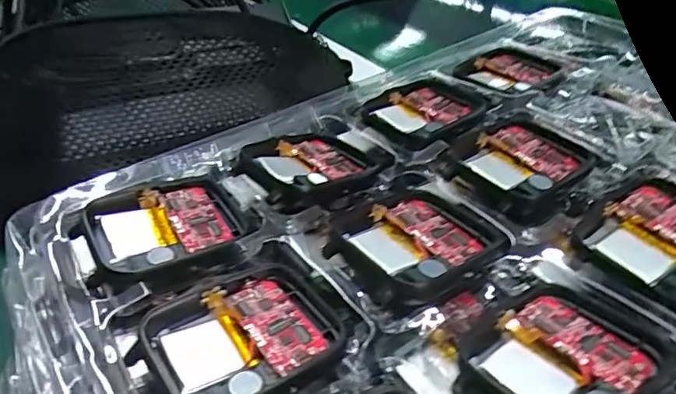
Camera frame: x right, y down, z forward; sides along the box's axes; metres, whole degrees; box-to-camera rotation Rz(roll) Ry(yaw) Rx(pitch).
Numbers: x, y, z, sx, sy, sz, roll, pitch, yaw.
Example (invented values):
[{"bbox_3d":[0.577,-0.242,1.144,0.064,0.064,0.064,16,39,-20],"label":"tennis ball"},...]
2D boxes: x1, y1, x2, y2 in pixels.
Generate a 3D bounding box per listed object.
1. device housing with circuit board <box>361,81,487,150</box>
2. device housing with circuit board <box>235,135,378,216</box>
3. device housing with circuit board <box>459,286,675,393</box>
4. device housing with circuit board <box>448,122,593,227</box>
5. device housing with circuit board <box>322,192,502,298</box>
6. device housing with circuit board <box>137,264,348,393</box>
[{"bbox_3d":[0.037,-0.036,0.211,0.050,0.008,0.037,-24,45,-29],"label":"device housing with circuit board"},{"bbox_3d":[-0.011,-0.012,0.181,0.045,0.011,0.039,-28,47,-32],"label":"device housing with circuit board"},{"bbox_3d":[0.053,0.038,0.121,0.043,0.007,0.036,-22,44,-26],"label":"device housing with circuit board"},{"bbox_3d":[0.064,-0.011,0.181,0.047,0.009,0.037,-27,46,-31],"label":"device housing with circuit board"},{"bbox_3d":[0.023,0.012,0.152,0.046,0.007,0.036,-29,47,-32],"label":"device housing with circuit board"},{"bbox_3d":[-0.023,0.033,0.124,0.046,0.008,0.038,-22,44,-27],"label":"device housing with circuit board"}]

